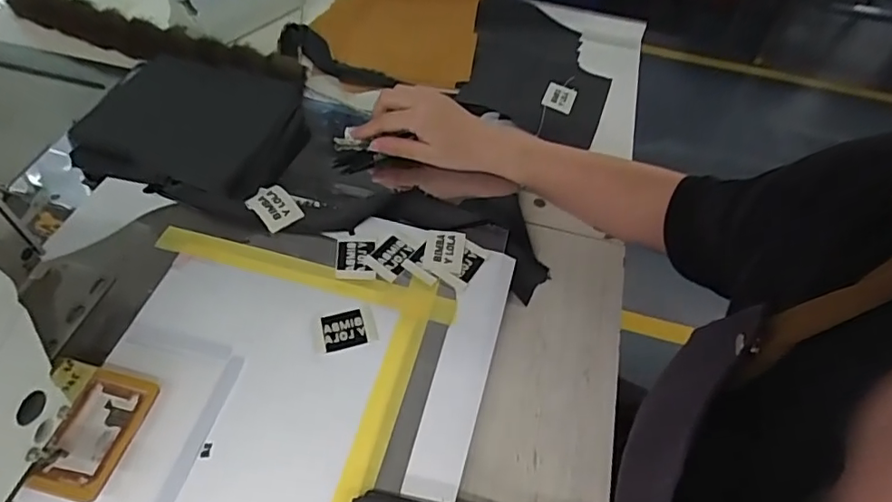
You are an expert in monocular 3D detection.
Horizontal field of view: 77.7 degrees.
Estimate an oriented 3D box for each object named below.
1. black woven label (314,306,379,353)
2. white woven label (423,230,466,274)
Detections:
[{"bbox_3d":[-0.081,0.062,0.443,0.049,0.004,0.034,-11,54,-12],"label":"black woven label"},{"bbox_3d":[-0.001,-0.001,0.497,0.034,0.004,0.046,9,54,-2],"label":"white woven label"}]

